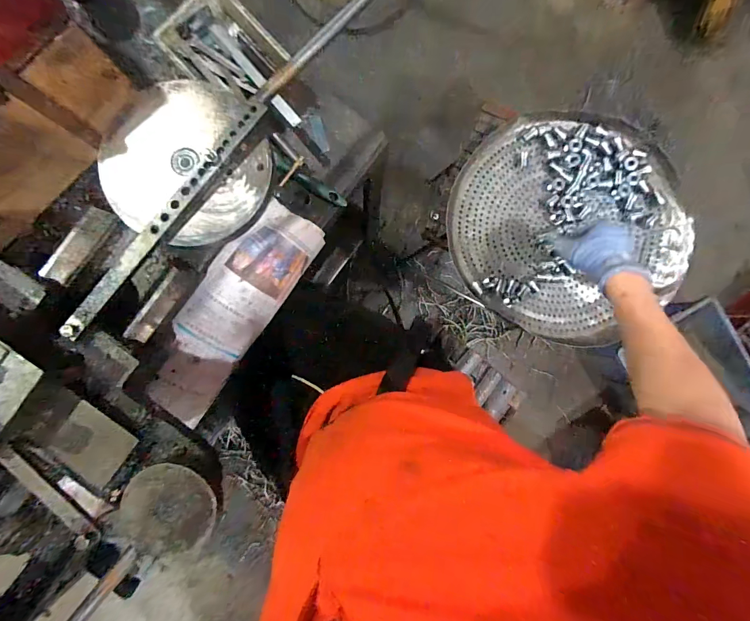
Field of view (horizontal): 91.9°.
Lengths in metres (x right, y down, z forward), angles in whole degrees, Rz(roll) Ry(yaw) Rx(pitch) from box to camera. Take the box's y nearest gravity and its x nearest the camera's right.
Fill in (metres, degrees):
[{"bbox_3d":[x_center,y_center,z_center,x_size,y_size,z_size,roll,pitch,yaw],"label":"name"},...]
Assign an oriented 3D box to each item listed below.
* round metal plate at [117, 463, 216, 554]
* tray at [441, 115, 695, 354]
[{"bbox_3d":[-0.219,0.209,0.384,0.097,0.012,0.089,0,88,-2],"label":"round metal plate"},{"bbox_3d":[0.323,-0.141,0.613,0.384,0.044,0.358,0,88,-2],"label":"tray"}]

